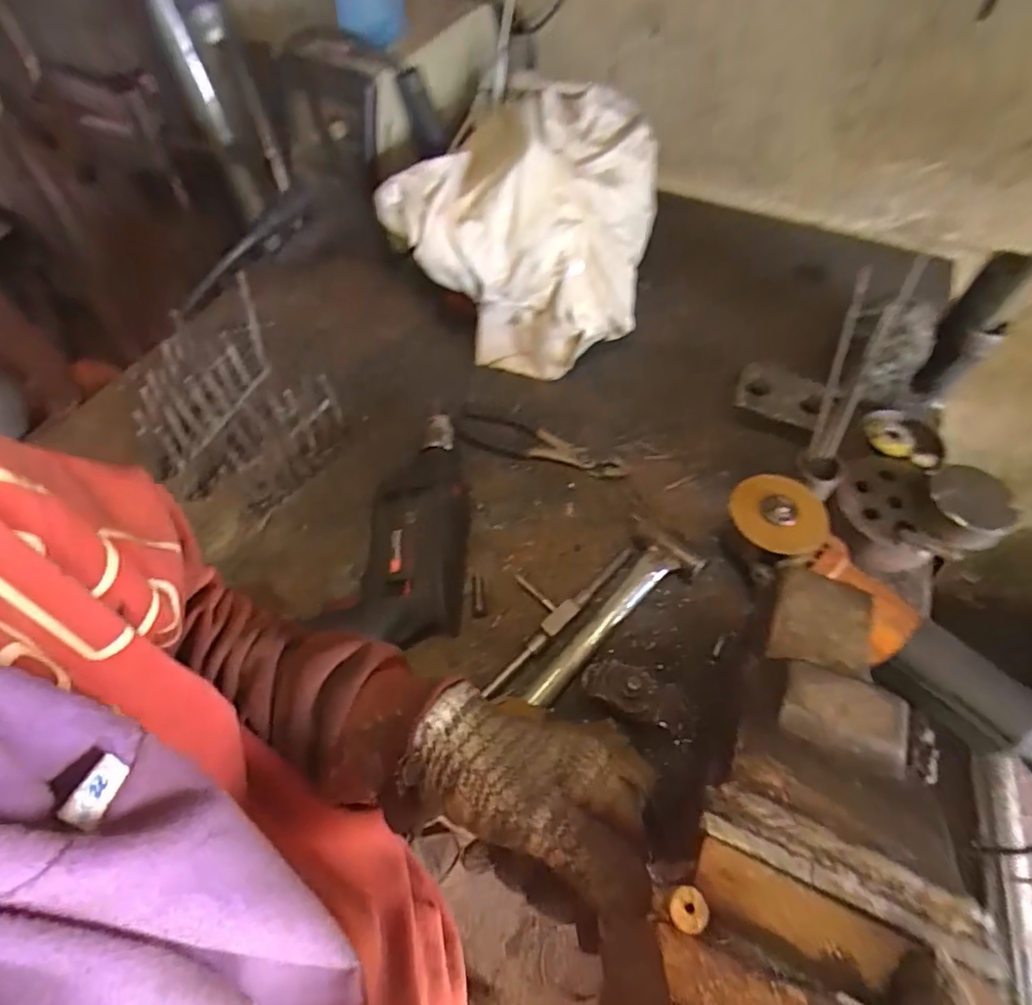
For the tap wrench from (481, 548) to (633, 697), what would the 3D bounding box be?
[{"bbox_3d":[0.027,0.092,0.532,0.063,0.028,0.196,38,66,22],"label":"tap wrench"}]

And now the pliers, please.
[{"bbox_3d":[0.030,-0.065,0.642,0.191,0.014,0.048,18,60,12],"label":"pliers"}]

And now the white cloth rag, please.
[{"bbox_3d":[0.017,-0.338,0.704,0.283,0.206,0.273,11,59,8],"label":"white cloth rag"}]

